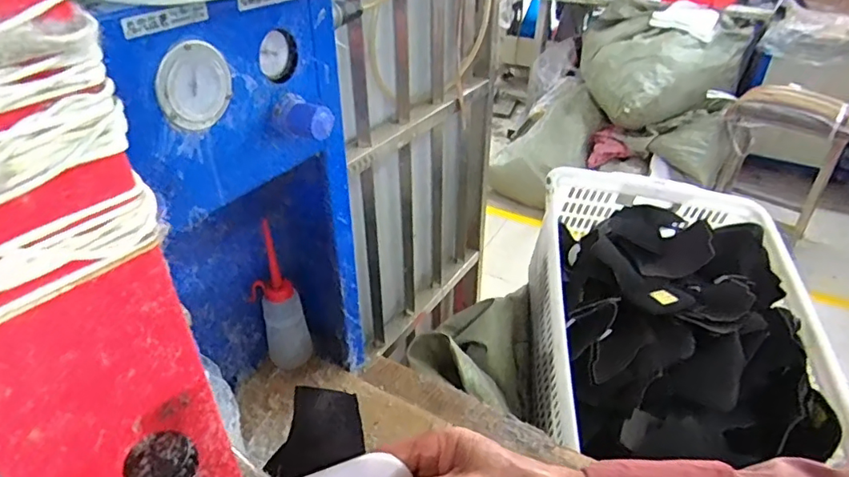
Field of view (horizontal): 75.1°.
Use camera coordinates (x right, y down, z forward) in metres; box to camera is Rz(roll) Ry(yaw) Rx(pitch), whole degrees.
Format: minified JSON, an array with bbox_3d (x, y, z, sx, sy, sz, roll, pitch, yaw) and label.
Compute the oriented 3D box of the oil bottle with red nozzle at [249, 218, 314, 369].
[{"bbox_3d":[-0.172,0.077,0.658,0.061,0.181,0.045,-9,35,-14],"label":"oil bottle with red nozzle"}]

